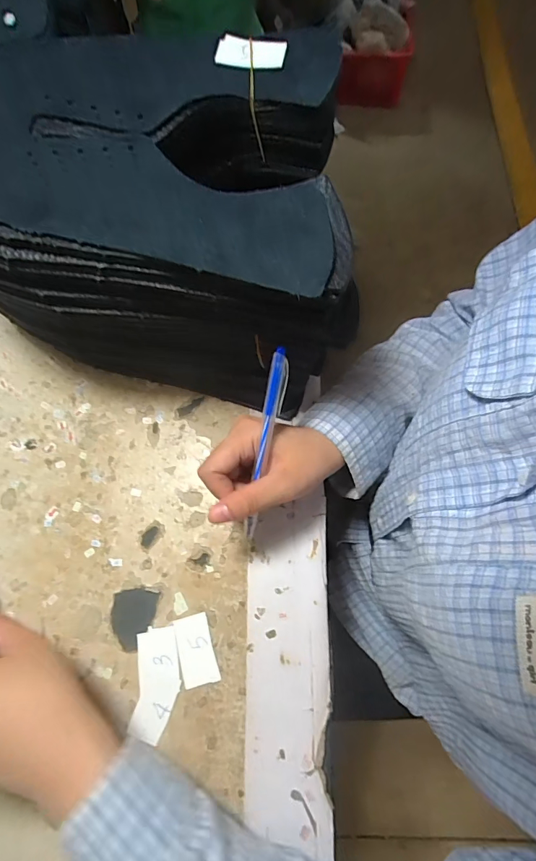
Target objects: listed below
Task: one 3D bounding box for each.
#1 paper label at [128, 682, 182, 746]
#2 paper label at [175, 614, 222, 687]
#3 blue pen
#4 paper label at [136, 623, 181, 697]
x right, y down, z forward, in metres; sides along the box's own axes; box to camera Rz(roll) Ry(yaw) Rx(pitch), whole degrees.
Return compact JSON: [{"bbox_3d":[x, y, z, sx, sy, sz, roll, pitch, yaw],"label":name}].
[{"bbox_3d":[-0.079,0.193,0.288,0.024,0.004,0.039,19,72,7],"label":"paper label"},{"bbox_3d":[-0.053,0.159,0.301,0.024,0.004,0.046,-15,71,-5],"label":"paper label"},{"bbox_3d":[-0.001,0.005,0.278,0.011,0.008,0.121,11,101,4],"label":"blue pen"},{"bbox_3d":[-0.080,0.165,0.298,0.029,0.004,0.039,-12,71,-4],"label":"paper label"}]

